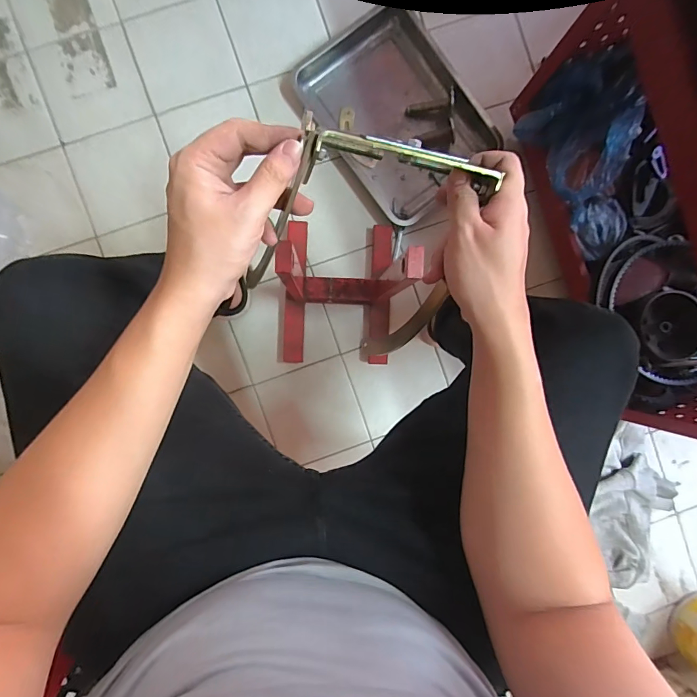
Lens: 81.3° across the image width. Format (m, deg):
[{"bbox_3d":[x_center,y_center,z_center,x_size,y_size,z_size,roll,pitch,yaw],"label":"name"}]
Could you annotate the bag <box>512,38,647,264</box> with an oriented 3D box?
[{"bbox_3d":[0.425,-0.324,0.719,0.169,0.103,0.328,-21,108,-2],"label":"bag"}]

